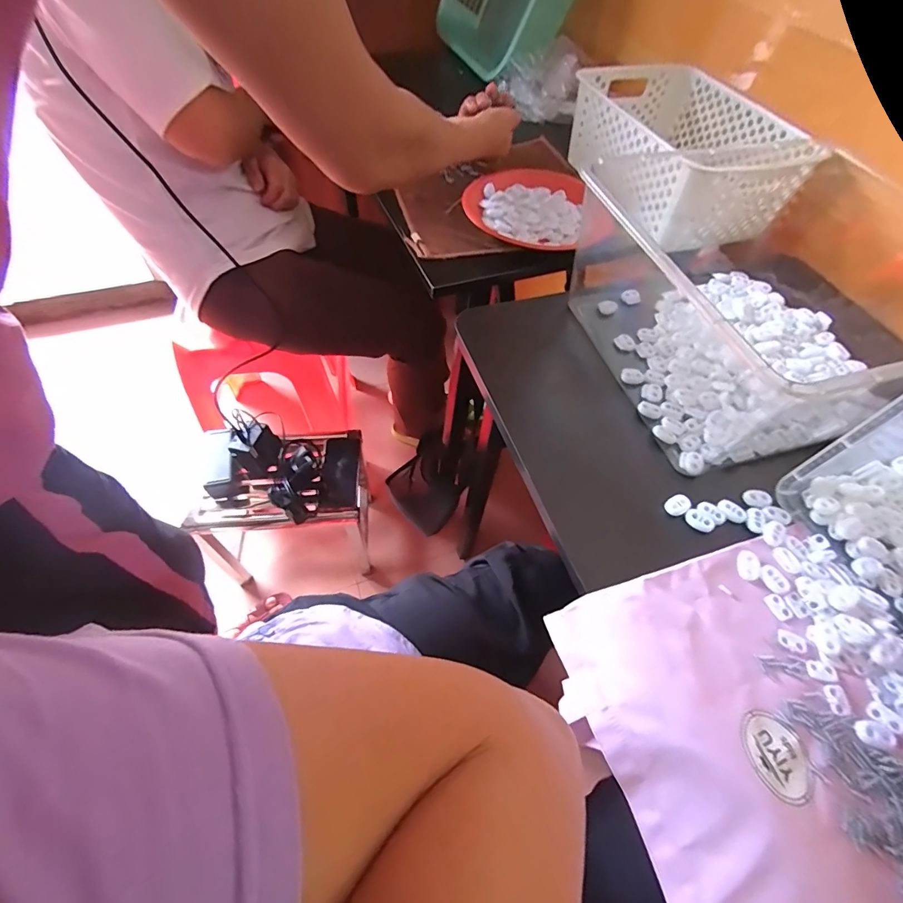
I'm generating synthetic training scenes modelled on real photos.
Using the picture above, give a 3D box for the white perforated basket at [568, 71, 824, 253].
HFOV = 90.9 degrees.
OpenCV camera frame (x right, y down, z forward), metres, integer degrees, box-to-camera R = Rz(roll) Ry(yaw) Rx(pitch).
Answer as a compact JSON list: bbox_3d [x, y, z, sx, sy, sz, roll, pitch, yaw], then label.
[{"bbox_3d":[0.318,-0.418,0.623,0.215,0.104,0.309,-14,58,-12],"label":"white perforated basket"}]

